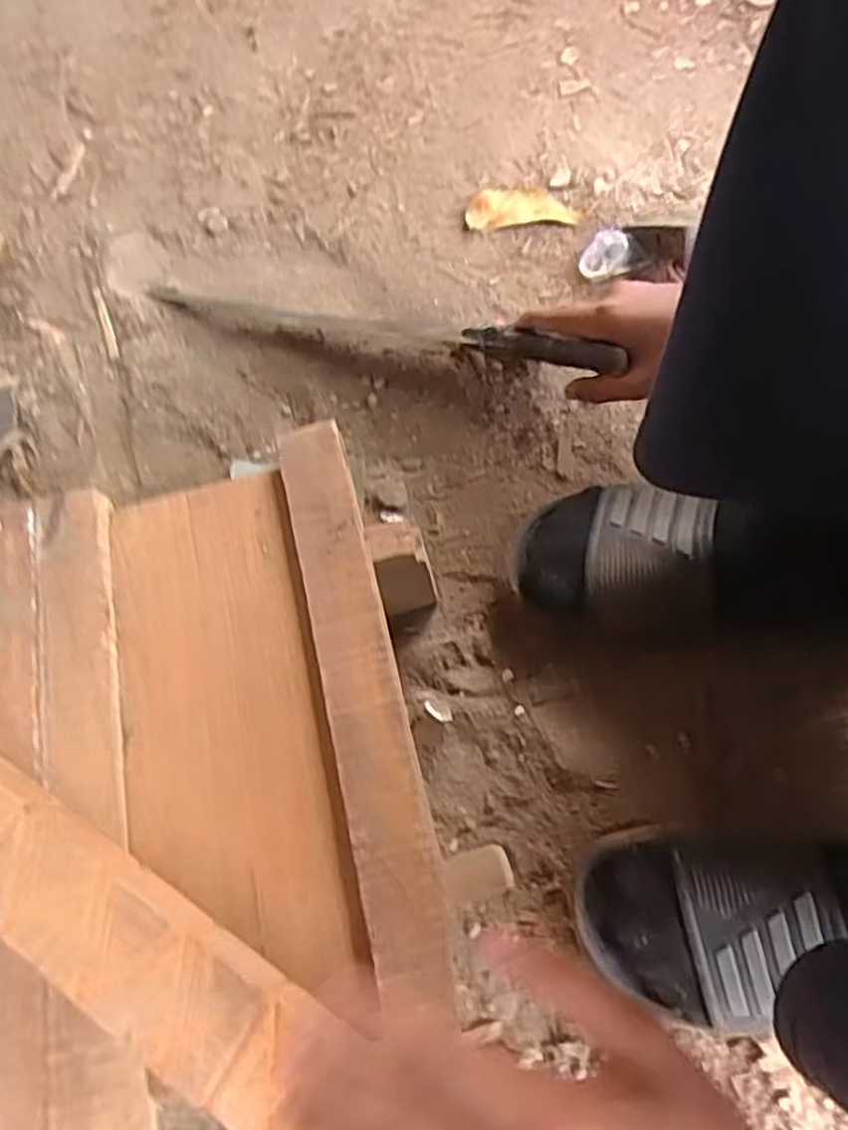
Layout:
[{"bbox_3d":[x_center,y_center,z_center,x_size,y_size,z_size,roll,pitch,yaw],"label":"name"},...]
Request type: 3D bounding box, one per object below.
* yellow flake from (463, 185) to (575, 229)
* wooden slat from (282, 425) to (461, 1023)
[{"bbox_3d":[0.089,-0.334,0.692,0.097,0.006,0.049,-1,68,2],"label":"yellow flake"},{"bbox_3d":[-0.037,0.058,0.412,0.042,0.016,0.328,-14,68,-3],"label":"wooden slat"}]

